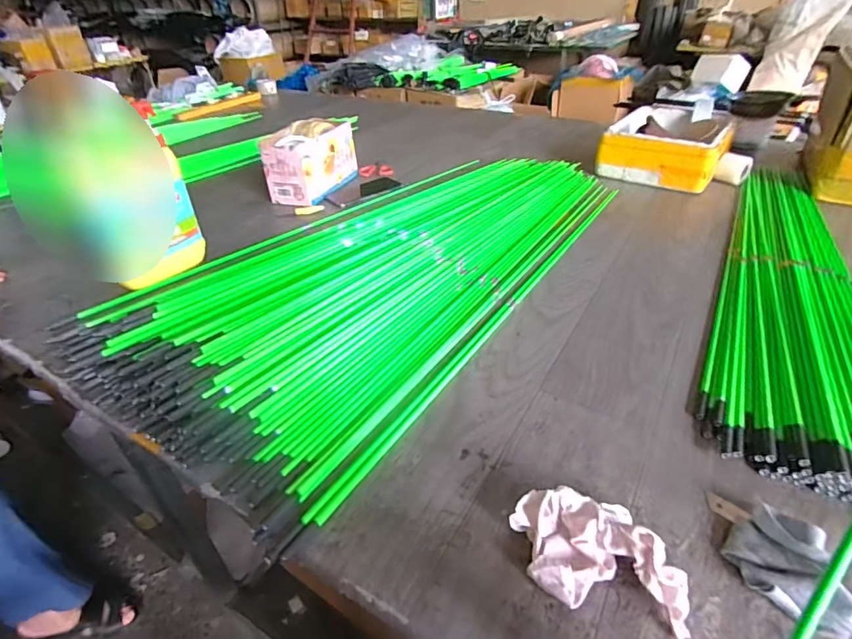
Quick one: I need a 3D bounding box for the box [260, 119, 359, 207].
[{"bbox_3d":[-0.257,-0.355,1.042,0.116,0.126,0.208,13,39,20],"label":"box"}]

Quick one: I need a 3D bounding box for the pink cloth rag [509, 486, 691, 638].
[{"bbox_3d":[0.133,0.178,0.366,0.125,0.043,0.089,3,36,7],"label":"pink cloth rag"}]

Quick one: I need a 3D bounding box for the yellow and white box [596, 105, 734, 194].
[{"bbox_3d":[0.550,-0.395,1.077,0.244,0.112,0.262,21,42,28],"label":"yellow and white box"}]

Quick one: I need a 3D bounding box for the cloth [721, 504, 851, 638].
[{"bbox_3d":[0.283,0.185,0.363,0.078,0.029,0.075,28,46,34],"label":"cloth"}]

